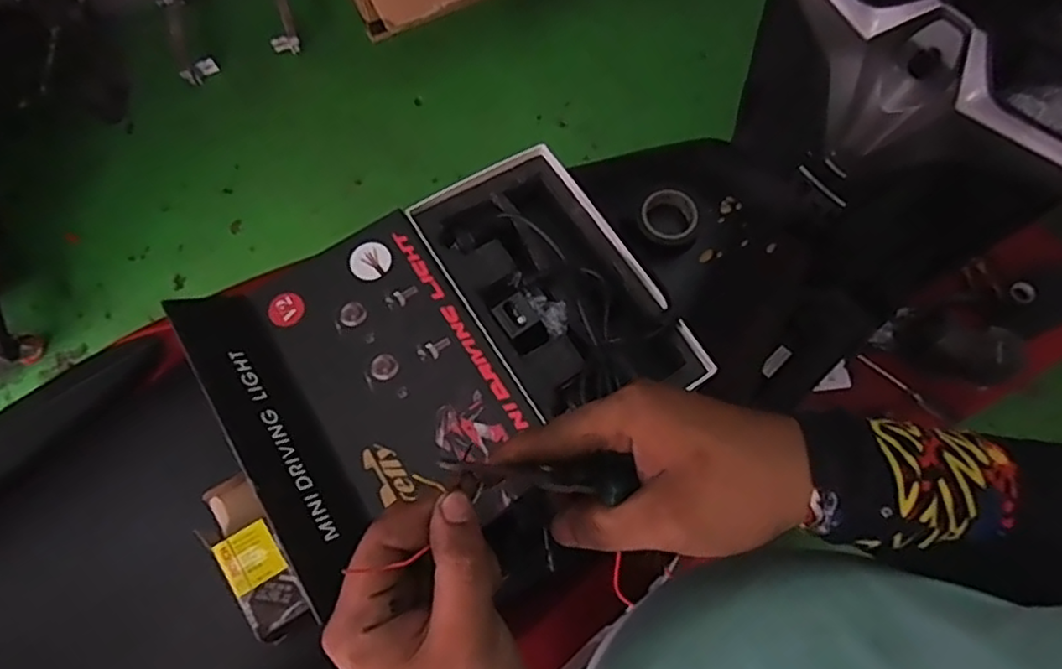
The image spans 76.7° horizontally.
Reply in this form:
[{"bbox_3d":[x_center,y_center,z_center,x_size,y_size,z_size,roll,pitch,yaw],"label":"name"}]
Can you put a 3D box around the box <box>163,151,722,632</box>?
[{"bbox_3d":[-0.051,0.005,0.451,0.284,0.076,0.222,-31,71,-11],"label":"box"}]

